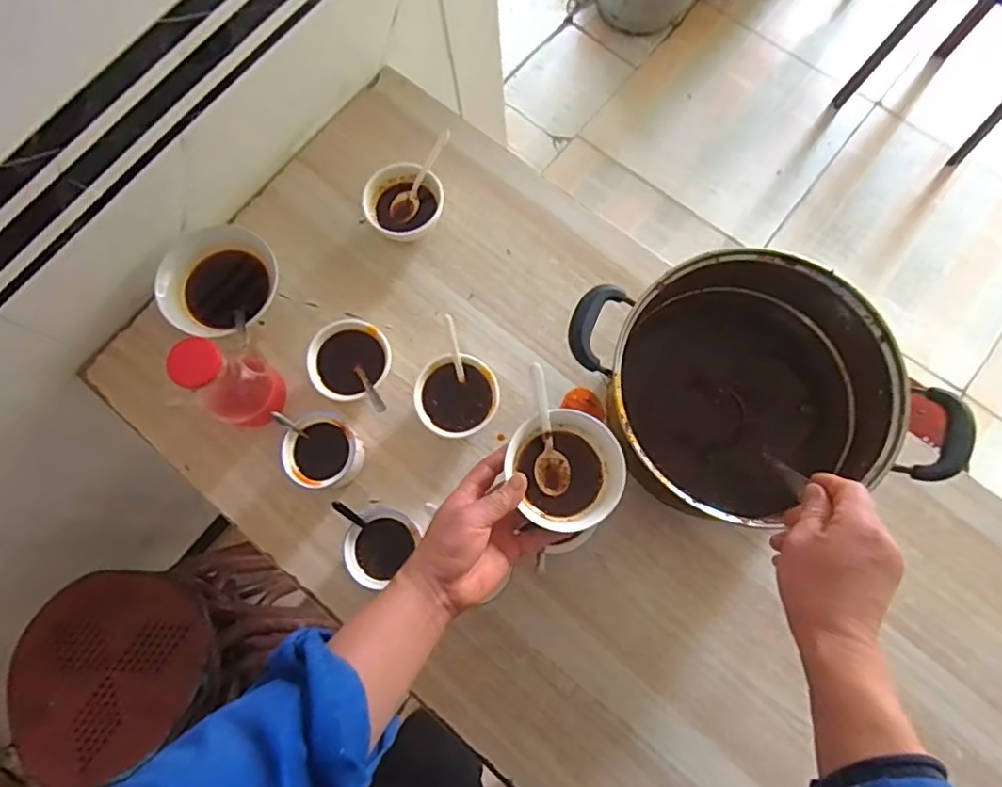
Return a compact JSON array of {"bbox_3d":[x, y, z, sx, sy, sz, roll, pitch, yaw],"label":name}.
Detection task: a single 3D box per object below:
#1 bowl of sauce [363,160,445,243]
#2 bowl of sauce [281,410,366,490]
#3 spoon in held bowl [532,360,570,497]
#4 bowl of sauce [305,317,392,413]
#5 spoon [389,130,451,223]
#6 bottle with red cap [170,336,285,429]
[{"bbox_3d":[-0.124,-0.245,0.769,0.101,0.050,0.094,-8,77,0],"label":"bowl of sauce"},{"bbox_3d":[-0.206,0.069,0.690,0.084,0.069,0.082,0,77,2],"label":"bowl of sauce"},{"bbox_3d":[0.045,0.037,0.569,0.034,0.021,0.128,-8,105,0],"label":"spoon in held bowl"},{"bbox_3d":[-0.177,-0.036,0.718,0.108,0.062,0.100,0,77,2],"label":"bowl of sauce"},{"bbox_3d":[-0.103,-0.279,0.755,0.030,0.019,0.128,33,104,9],"label":"spoon"},{"bbox_3d":[-0.300,-0.005,0.667,0.079,0.161,0.070,-5,77,0],"label":"bottle with red cap"}]

